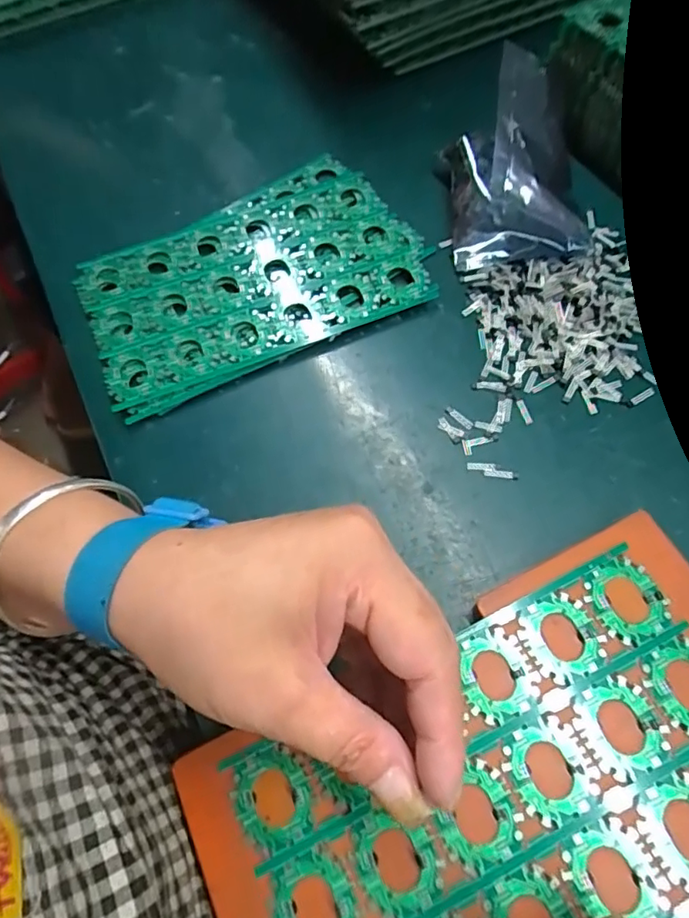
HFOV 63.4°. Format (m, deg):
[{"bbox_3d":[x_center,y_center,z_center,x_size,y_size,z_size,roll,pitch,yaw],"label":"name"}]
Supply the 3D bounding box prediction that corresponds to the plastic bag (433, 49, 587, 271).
[{"bbox_3d":[0.107,-0.192,0.353,0.083,0.060,0.125,-5,63,3],"label":"plastic bag"}]

